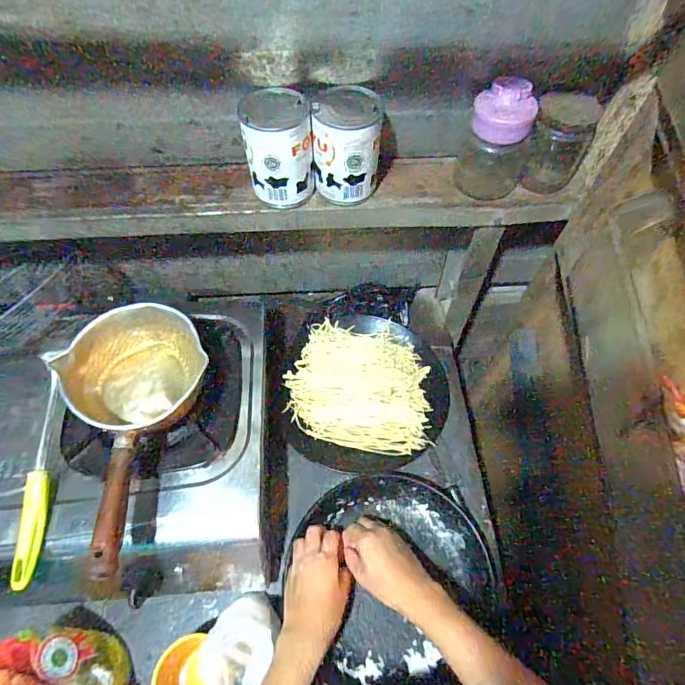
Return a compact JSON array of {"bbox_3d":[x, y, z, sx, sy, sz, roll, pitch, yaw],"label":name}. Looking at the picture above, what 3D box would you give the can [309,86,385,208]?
[{"bbox_3d":[0.003,-0.216,0.503,0.072,0.098,0.067,1,62,-2],"label":"can"}]

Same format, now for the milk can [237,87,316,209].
[{"bbox_3d":[-0.070,-0.212,0.500,0.071,0.103,0.071,-9,63,-7],"label":"milk can"}]

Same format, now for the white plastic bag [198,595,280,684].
[{"bbox_3d":[-0.116,0.345,0.511,0.072,0.065,0.096,26,64,11],"label":"white plastic bag"}]

